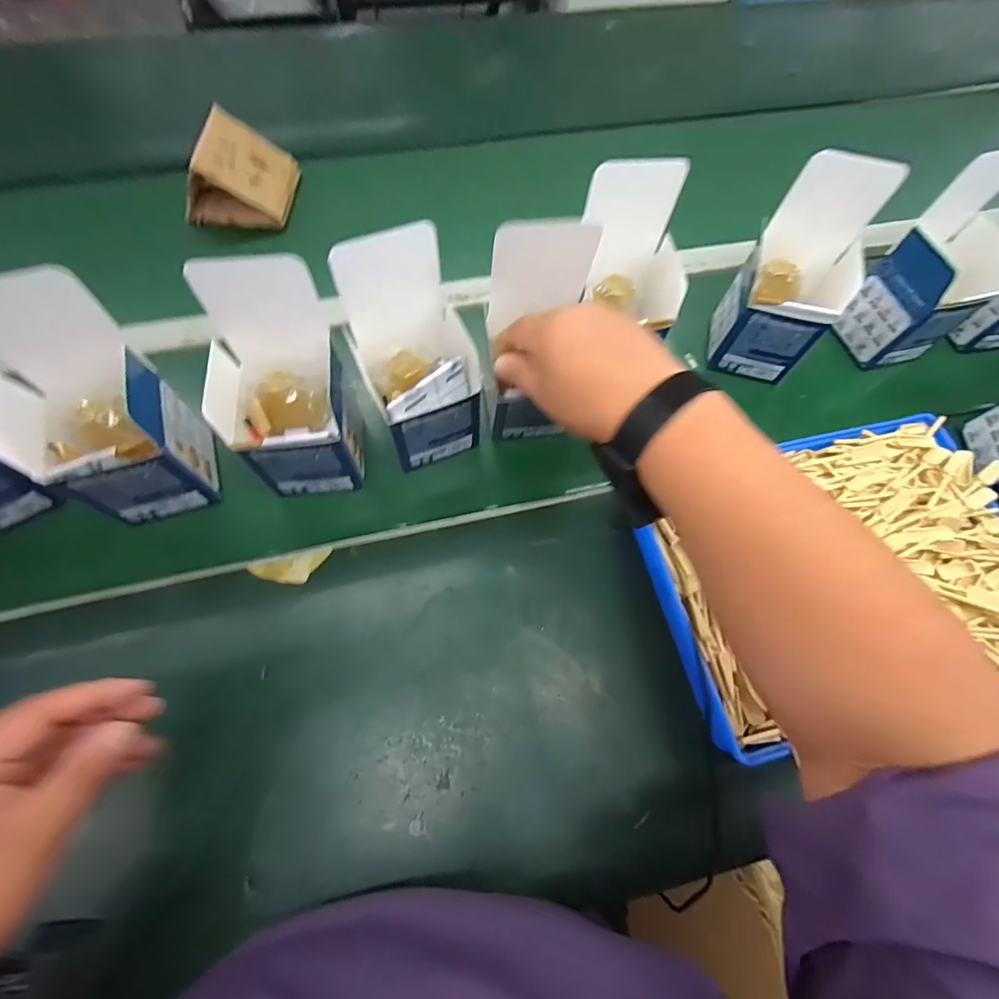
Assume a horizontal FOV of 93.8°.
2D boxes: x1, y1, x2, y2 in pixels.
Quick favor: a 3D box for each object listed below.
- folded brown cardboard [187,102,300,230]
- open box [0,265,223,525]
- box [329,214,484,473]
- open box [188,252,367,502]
[{"bbox_3d":[-0.313,-0.396,0.559,0.108,0.072,0.106,4,68,1],"label":"folded brown cardboard"},{"bbox_3d":[-0.309,-0.063,0.358,0.091,0.167,0.102,-16,70,-7],"label":"open box"},{"bbox_3d":[-0.069,-0.115,0.395,0.101,0.167,0.095,-18,70,-8],"label":"box"},{"bbox_3d":[-0.179,-0.082,0.378,0.109,0.167,0.098,-6,69,-3],"label":"open box"}]

